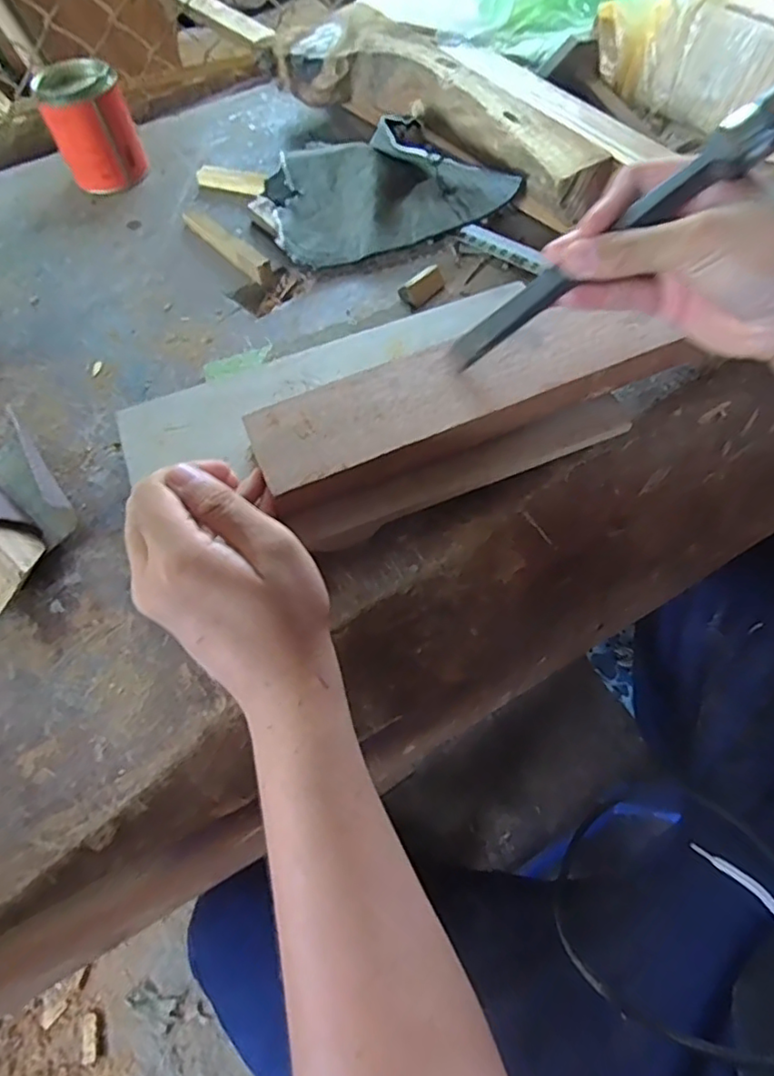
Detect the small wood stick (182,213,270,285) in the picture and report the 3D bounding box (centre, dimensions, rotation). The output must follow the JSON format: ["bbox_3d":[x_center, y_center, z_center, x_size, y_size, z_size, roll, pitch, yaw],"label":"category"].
[{"bbox_3d":[-0.143,-0.263,0.518,0.020,0.013,0.123,-38,63,-17],"label":"small wood stick"}]

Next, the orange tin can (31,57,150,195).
[{"bbox_3d":[-0.280,-0.391,0.564,0.072,0.089,0.069,-18,59,-6],"label":"orange tin can"}]

